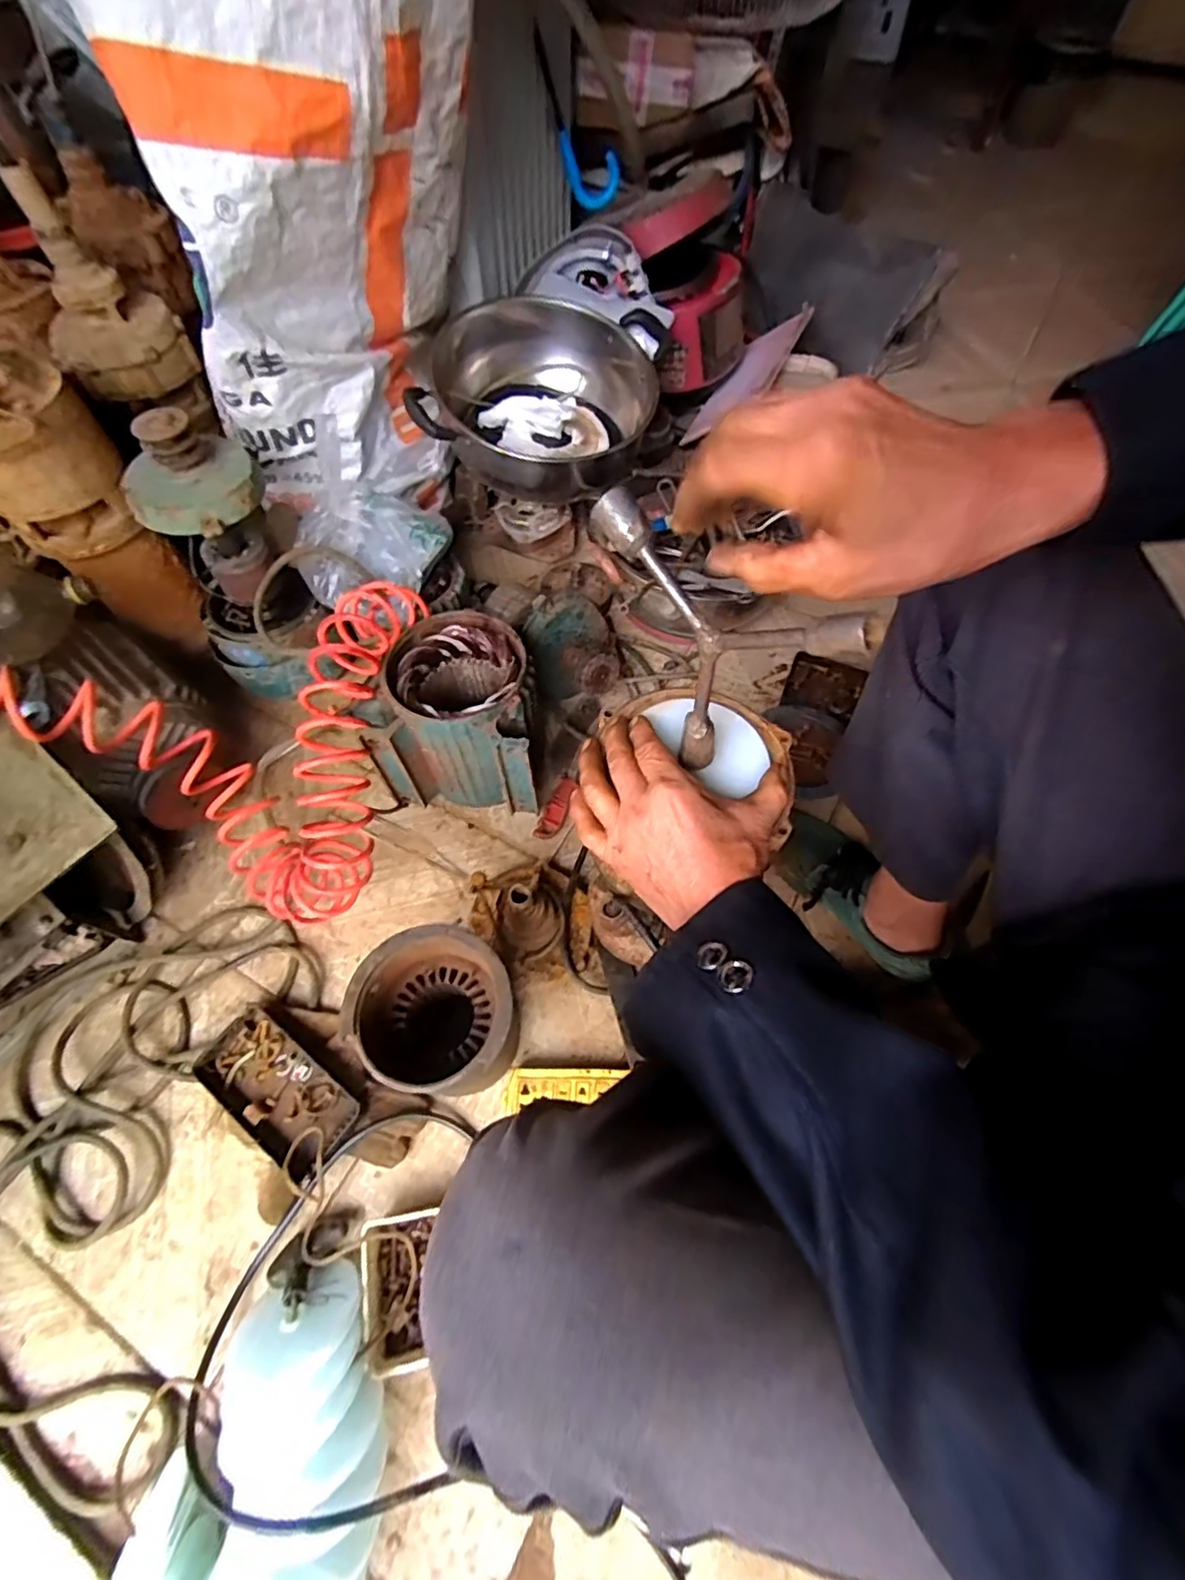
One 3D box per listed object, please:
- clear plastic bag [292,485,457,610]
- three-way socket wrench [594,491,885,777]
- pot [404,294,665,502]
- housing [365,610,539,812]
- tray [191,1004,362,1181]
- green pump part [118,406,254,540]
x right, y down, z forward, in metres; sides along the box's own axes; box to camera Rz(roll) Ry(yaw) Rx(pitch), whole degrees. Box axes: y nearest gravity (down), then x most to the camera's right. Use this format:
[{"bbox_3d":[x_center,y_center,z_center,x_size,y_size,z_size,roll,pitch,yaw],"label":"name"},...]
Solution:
[{"bbox_3d":[-0.307,-0.327,0.811,0.201,0.063,0.157,10,62,5],"label":"clear plastic bag"},{"bbox_3d":[0.063,-0.084,0.367,0.032,0.158,0.175,-39,68,-19],"label":"three-way socket wrench"},{"bbox_3d":[-0.073,-0.602,0.932,0.320,0.131,0.352,0,61,0],"label":"pot"},{"bbox_3d":[-0.157,-0.088,0.784,0.178,0.201,0.178,5,62,2],"label":"housing"},{"bbox_3d":[-0.338,0.322,0.655,0.182,0.035,0.097,32,66,16],"label":"tray"},{"bbox_3d":[-0.465,-0.368,0.681,0.141,0.083,0.130,-26,65,-14],"label":"green pump part"}]

